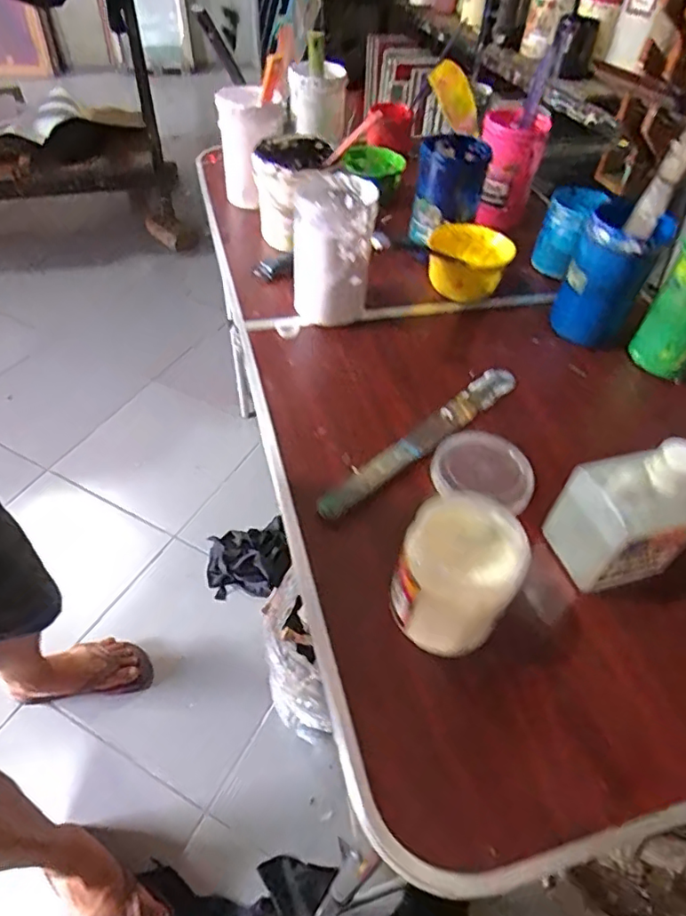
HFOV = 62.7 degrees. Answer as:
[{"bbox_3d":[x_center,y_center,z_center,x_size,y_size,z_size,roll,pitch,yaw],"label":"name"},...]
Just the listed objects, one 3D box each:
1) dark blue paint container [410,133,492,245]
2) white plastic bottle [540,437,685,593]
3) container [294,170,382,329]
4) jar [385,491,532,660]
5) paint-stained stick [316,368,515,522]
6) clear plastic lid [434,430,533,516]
[{"bbox_3d":[0.149,-0.376,0.796,0.090,0.114,0.099,12,48,7],"label":"dark blue paint container"},{"bbox_3d":[0.237,0.050,0.474,0.092,0.128,0.069,-9,49,-12],"label":"white plastic bottle"},{"bbox_3d":[-0.013,-0.251,0.693,0.095,0.157,0.103,1,48,-3],"label":"container"},{"bbox_3d":[0.088,0.092,0.431,0.080,0.100,0.086,2,48,-2],"label":"jar"},{"bbox_3d":[0.090,-0.028,0.594,0.035,0.009,0.306,37,55,26],"label":"paint-stained stick"},{"bbox_3d":[0.141,0.009,0.562,0.097,0.013,0.085,13,48,8],"label":"clear plastic lid"}]

